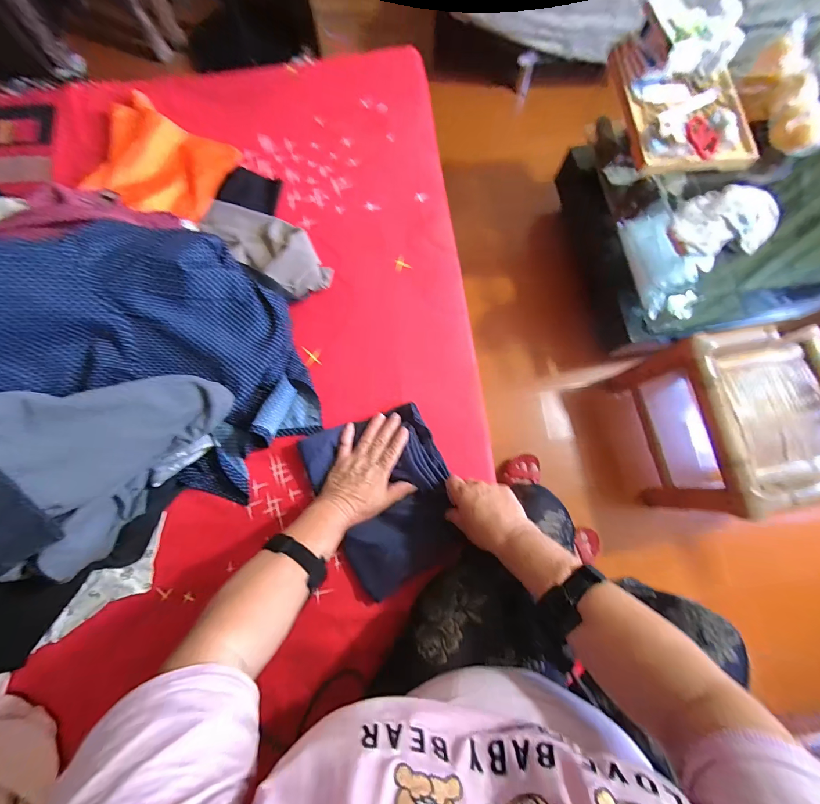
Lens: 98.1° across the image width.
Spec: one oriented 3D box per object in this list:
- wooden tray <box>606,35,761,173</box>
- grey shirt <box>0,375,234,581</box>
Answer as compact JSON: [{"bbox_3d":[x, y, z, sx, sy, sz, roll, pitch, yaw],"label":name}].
[{"bbox_3d":[0.564,-0.595,0.721,0.246,0.060,0.257,-2,78,-1],"label":"wooden tray"},{"bbox_3d":[-0.410,0.098,0.414,0.402,0.153,0.182,-28,80,-6],"label":"grey shirt"}]

